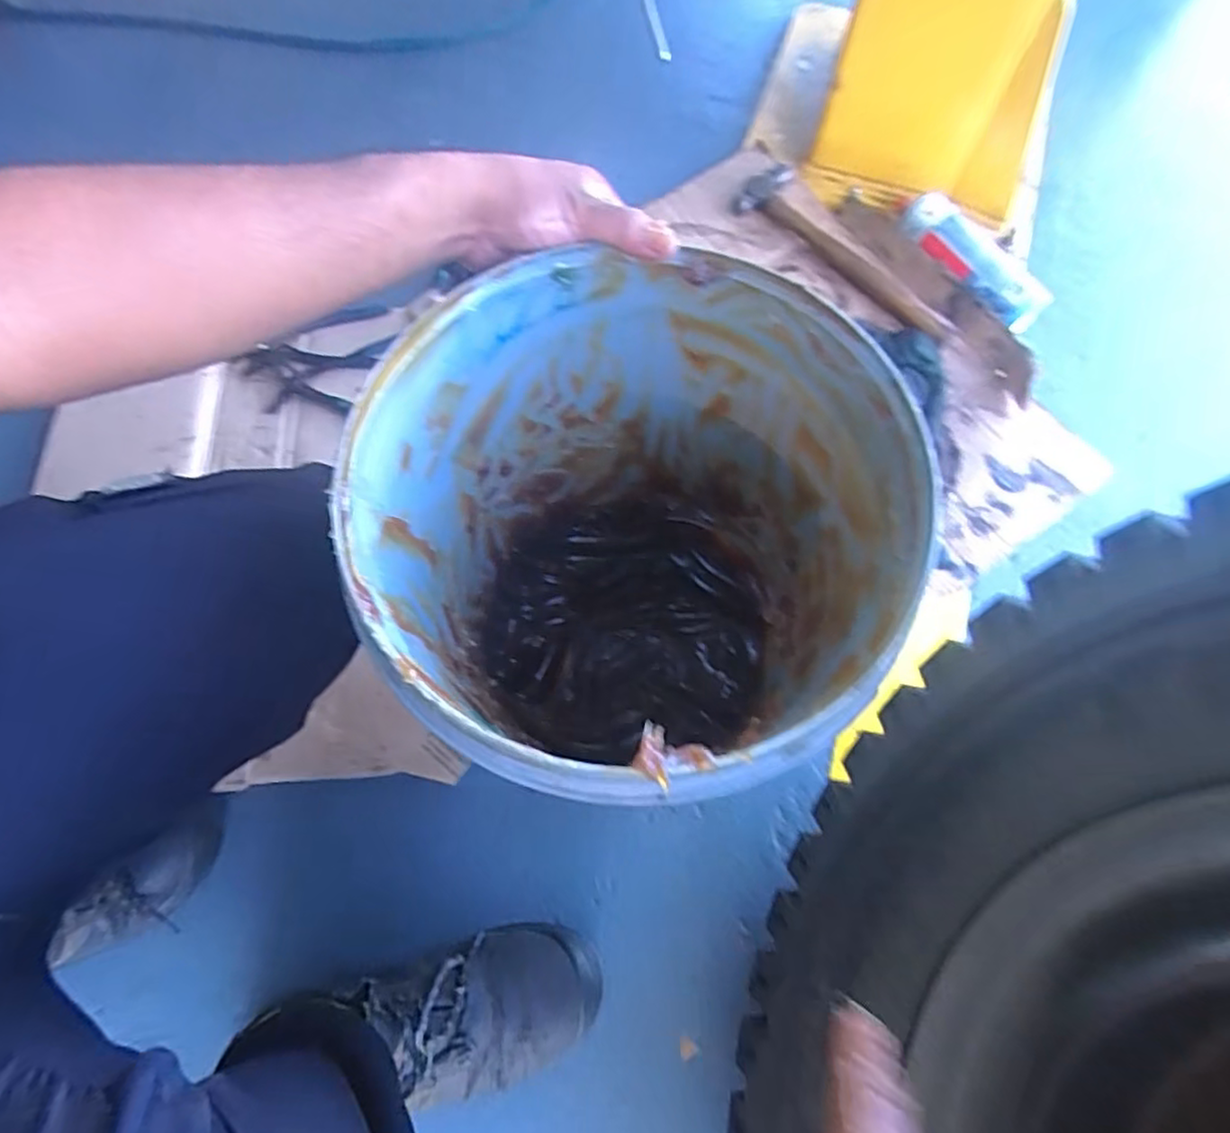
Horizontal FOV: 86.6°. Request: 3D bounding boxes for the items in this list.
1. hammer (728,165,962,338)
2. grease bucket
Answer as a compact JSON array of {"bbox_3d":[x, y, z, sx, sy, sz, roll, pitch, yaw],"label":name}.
[{"bbox_3d":[0.301,-0.407,0.845,0.091,0.026,0.324,-38,73,-14],"label":"hammer"},{"bbox_3d":[0.011,0.015,0.488,0.289,0.352,0.295,0,68,0],"label":"grease bucket"}]

